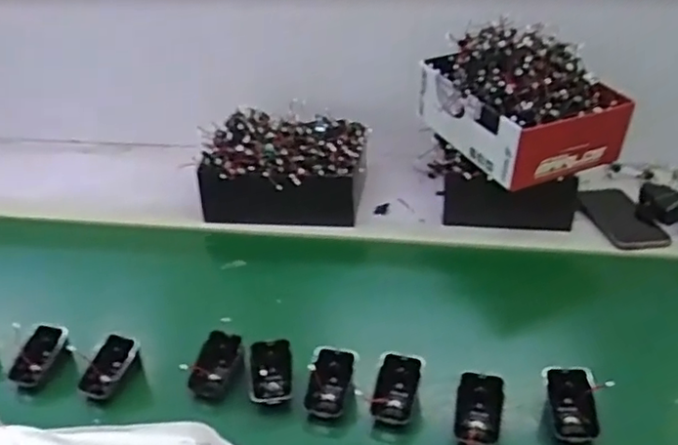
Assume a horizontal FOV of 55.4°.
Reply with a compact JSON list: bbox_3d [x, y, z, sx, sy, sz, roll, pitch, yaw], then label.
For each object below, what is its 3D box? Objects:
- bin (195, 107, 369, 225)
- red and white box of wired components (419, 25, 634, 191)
[{"bbox_3d":[-0.080,-0.084,0.971,0.238,0.119,0.159,1,31,7],"label":"bin"},{"bbox_3d":[0.250,-0.179,0.912,0.194,0.150,0.232,-20,35,-26],"label":"red and white box of wired components"}]

